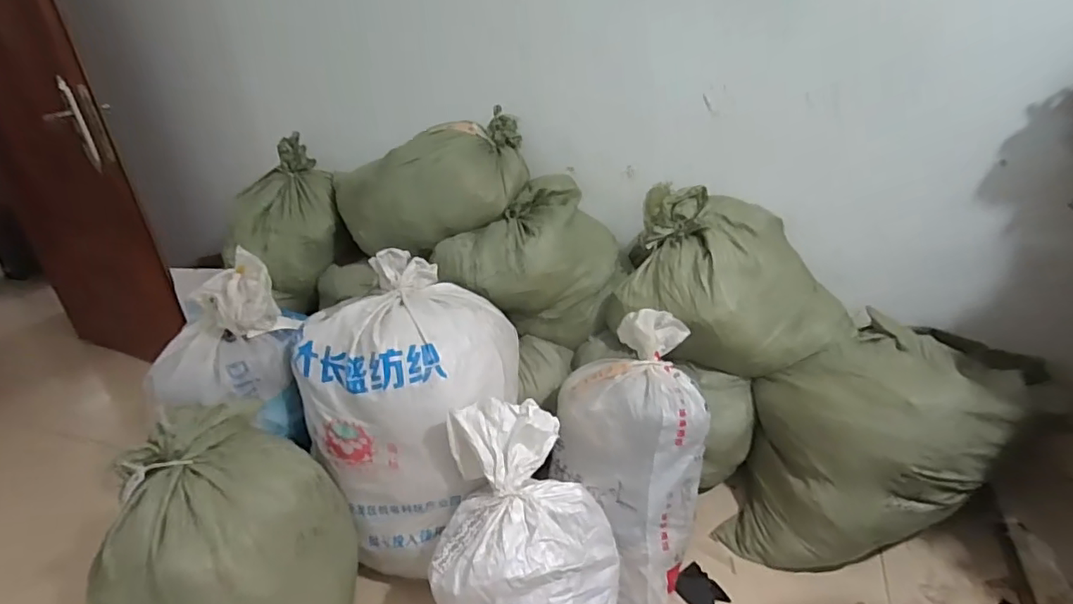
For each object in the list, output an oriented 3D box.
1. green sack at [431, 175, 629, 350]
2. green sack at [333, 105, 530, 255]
[{"bbox_3d":[-0.014,-0.098,1.598,0.512,0.377,0.258,-11,27,-12],"label":"green sack"},{"bbox_3d":[-0.309,-0.357,1.654,0.520,0.284,0.384,-13,28,-16],"label":"green sack"}]

